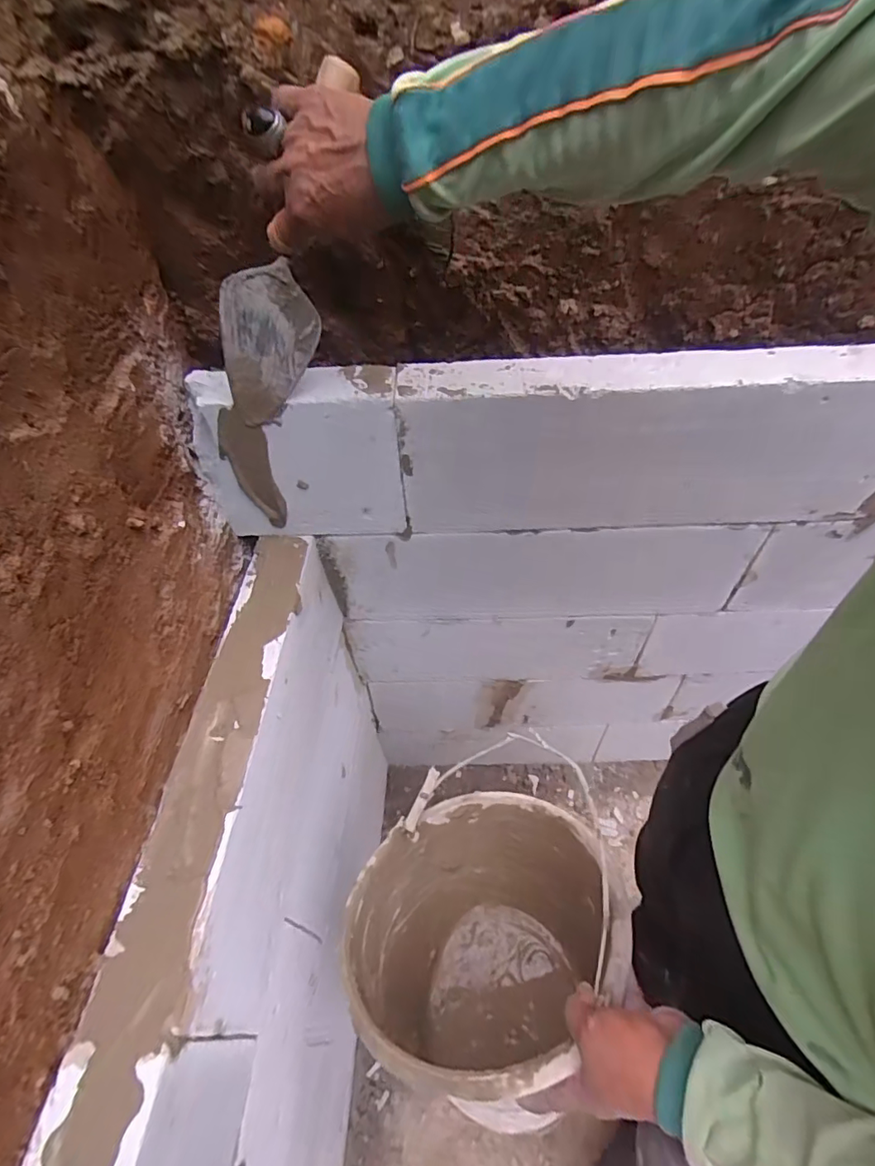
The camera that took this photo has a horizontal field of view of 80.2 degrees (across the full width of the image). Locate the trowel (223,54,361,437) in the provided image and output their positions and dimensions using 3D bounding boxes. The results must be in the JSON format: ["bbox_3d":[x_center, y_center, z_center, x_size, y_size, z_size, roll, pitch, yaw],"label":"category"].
[{"bbox_3d":[-0.140,-0.277,0.466,0.080,0.300,0.041,2,43,-34],"label":"trowel"}]

